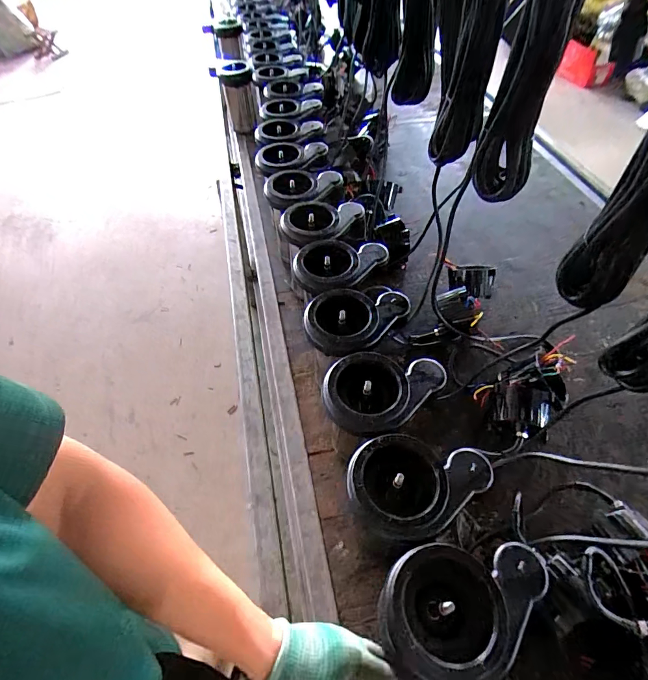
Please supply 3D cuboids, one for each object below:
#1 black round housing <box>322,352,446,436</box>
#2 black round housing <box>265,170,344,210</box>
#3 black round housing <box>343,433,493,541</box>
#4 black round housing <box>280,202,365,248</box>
[{"bbox_3d":[0.076,0.075,0.567,0.161,0.066,0.126,-38,61,-25],"label":"black round housing"},{"bbox_3d":[-0.043,-0.321,0.851,0.167,0.033,0.127,-3,52,-2],"label":"black round housing"},{"bbox_3d":[0.111,0.185,0.477,0.161,0.071,0.110,7,53,7],"label":"black round housing"},{"bbox_3d":[-0.004,-0.228,0.774,0.154,0.039,0.126,3,52,3],"label":"black round housing"}]

